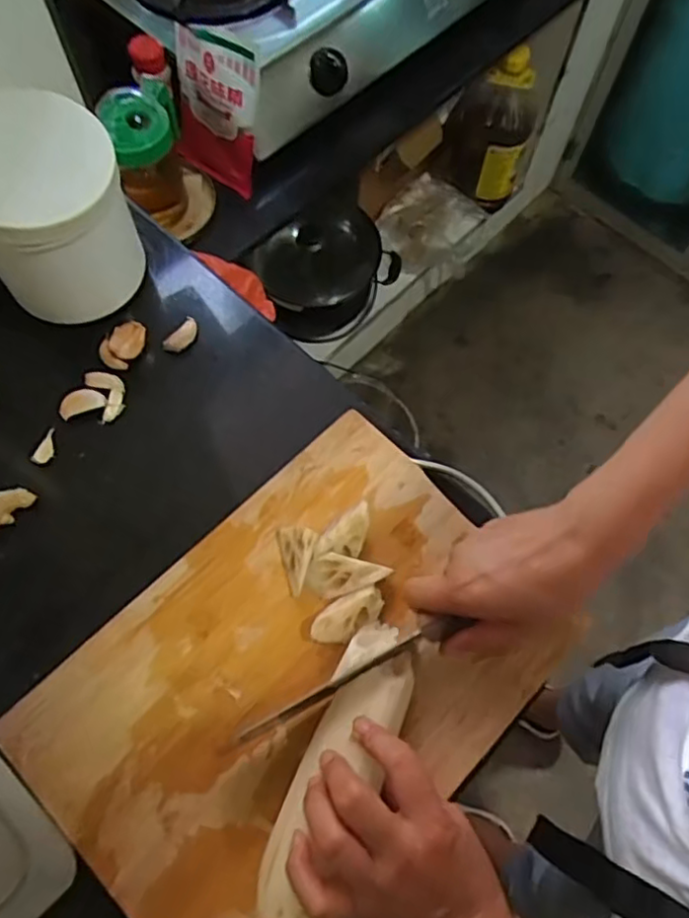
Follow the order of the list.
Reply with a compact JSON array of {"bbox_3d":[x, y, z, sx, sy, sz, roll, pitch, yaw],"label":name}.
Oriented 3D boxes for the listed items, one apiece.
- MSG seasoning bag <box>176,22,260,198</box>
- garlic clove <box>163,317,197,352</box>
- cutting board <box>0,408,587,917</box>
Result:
[{"bbox_3d":[-0.148,-0.403,0.753,0.119,0.172,0.021,37,59,16],"label":"MSG seasoning bag"},{"bbox_3d":[-0.135,-0.104,0.547,0.018,0.013,0.035,35,70,12],"label":"garlic clove"},{"bbox_3d":[-0.027,0.143,0.442,0.232,0.009,0.331,43,72,14],"label":"cutting board"}]

